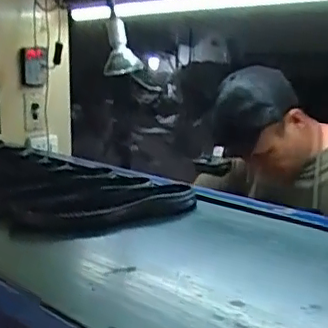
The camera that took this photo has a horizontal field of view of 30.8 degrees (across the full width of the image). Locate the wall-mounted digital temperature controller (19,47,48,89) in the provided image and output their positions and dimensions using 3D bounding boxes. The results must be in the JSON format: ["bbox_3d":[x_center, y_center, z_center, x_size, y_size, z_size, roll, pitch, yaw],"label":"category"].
[{"bbox_3d":[-0.343,-0.253,1.570,0.074,0.103,0.032,-4,11,-10],"label":"wall-mounted digital temperature controller"}]

